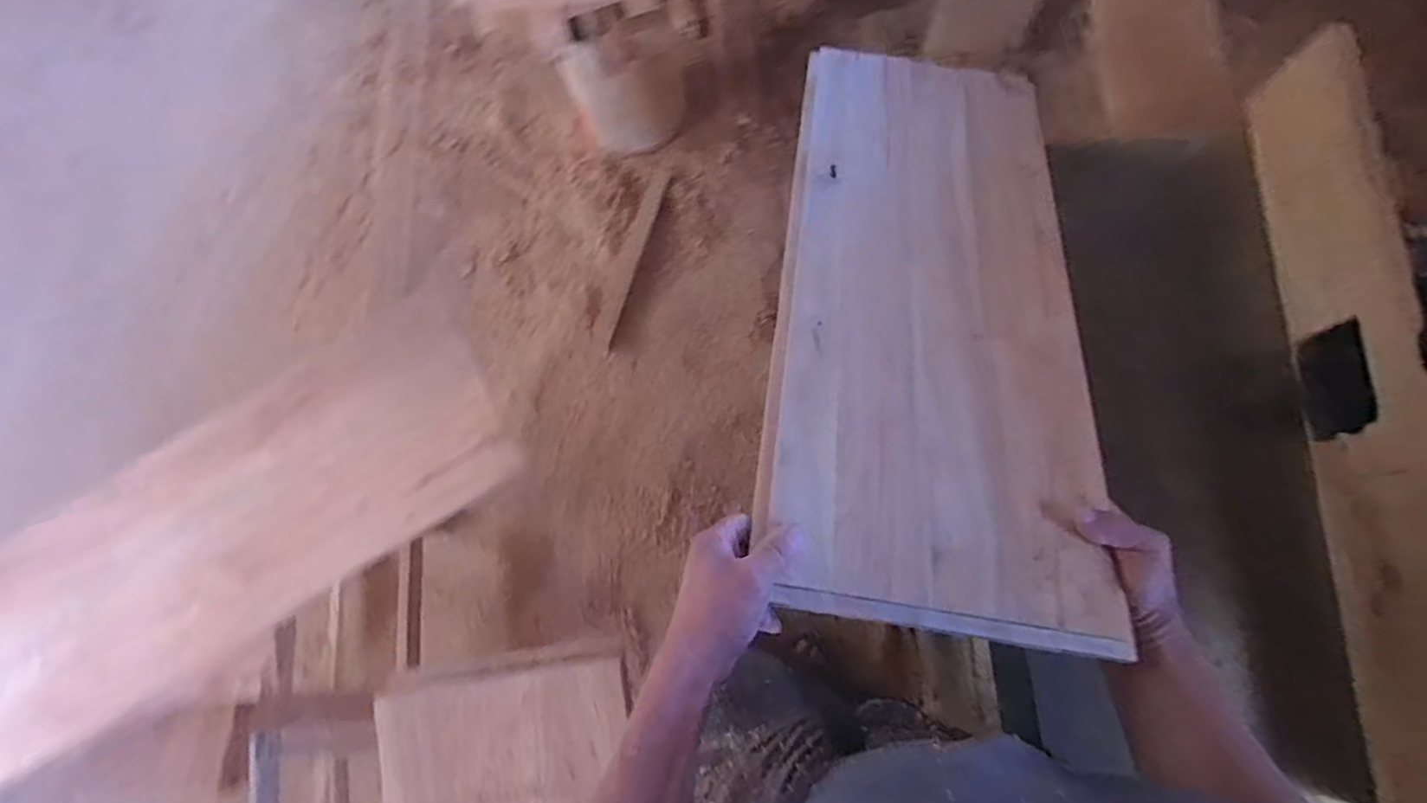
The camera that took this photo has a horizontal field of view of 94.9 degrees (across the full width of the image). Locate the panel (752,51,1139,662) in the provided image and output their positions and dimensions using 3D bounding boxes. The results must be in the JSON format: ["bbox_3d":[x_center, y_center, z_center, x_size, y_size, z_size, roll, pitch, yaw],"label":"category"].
[{"bbox_3d":[0.217,-0.128,0.658,0.285,0.018,0.690,8,59,4],"label":"panel"}]

